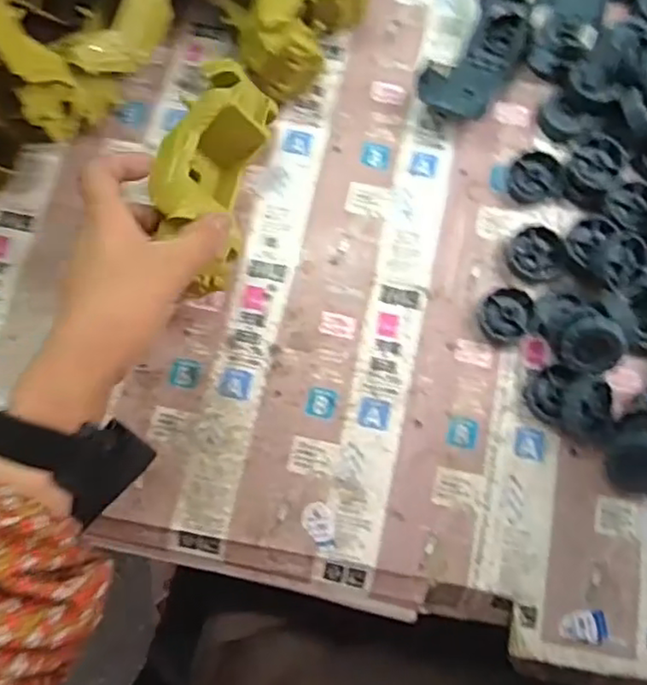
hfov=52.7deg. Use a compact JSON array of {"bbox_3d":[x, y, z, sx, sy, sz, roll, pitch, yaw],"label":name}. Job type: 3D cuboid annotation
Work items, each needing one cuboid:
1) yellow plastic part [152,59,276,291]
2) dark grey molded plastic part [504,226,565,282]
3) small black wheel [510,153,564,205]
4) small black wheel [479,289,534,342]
[{"bbox_3d":[-0.078,-0.111,0.439,0.061,0.067,0.152,12,73,4],"label":"yellow plastic part"},{"bbox_3d":[0.147,-0.061,0.451,0.035,0.012,0.036,-13,74,-2],"label":"dark grey molded plastic part"},{"bbox_3d":[0.151,-0.118,0.468,0.037,0.012,0.037,0,74,1],"label":"small black wheel"},{"bbox_3d":[0.124,-0.018,0.442,0.033,0.011,0.035,0,74,1],"label":"small black wheel"}]

